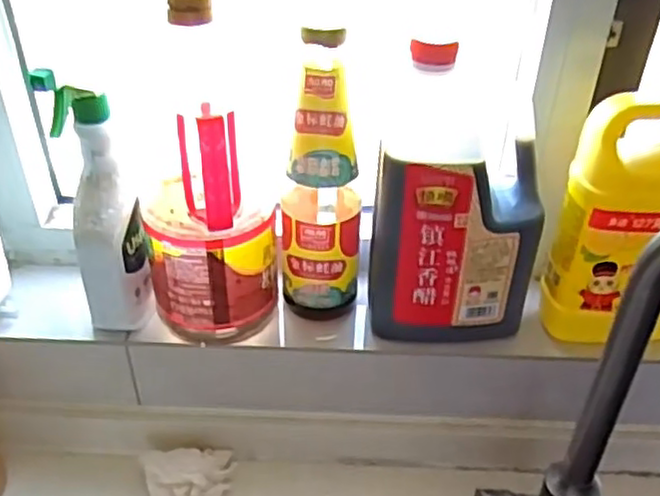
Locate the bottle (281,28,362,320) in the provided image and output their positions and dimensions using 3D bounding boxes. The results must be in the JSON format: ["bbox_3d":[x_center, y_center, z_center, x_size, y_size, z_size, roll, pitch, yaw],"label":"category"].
[{"bbox_3d":[-0.010,-0.057,0.580,0.068,0.260,0.075,0,37,-2],"label":"bottle"}]

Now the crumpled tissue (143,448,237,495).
[{"bbox_3d":[-0.126,0.212,0.629,0.084,0.039,0.062,-14,40,-19],"label":"crumpled tissue"}]

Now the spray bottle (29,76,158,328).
[{"bbox_3d":[-0.187,-0.029,0.555,0.062,0.224,0.049,-15,38,-15],"label":"spray bottle"}]

